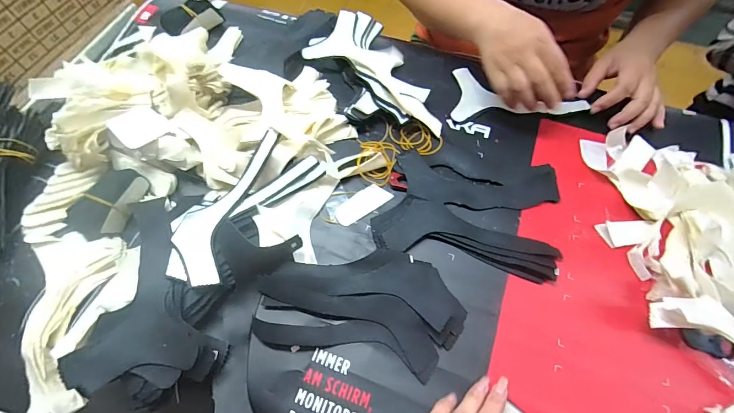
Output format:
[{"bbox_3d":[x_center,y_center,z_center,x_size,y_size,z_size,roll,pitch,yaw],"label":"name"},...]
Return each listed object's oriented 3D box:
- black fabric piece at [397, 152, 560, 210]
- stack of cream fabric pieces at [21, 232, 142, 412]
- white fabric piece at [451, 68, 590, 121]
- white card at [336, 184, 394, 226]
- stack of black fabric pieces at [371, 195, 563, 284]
[{"bbox_3d":[0.133,-0.028,0.418,0.187,0.008,0.062,6,65,2],"label":"black fabric piece"},{"bbox_3d":[-0.280,0.109,0.356,0.120,0.053,0.181,-7,65,-5],"label":"stack of cream fabric pieces"},{"bbox_3d":[0.205,-0.150,0.476,0.171,0.019,0.087,6,65,2],"label":"white fabric piece"},{"bbox_3d":[-0.005,-0.003,0.410,0.067,0.006,0.028,-34,70,-16],"label":"white card"},{"bbox_3d":[0.107,0.032,0.382,0.196,0.010,0.065,11,65,4],"label":"stack of black fabric pieces"}]

